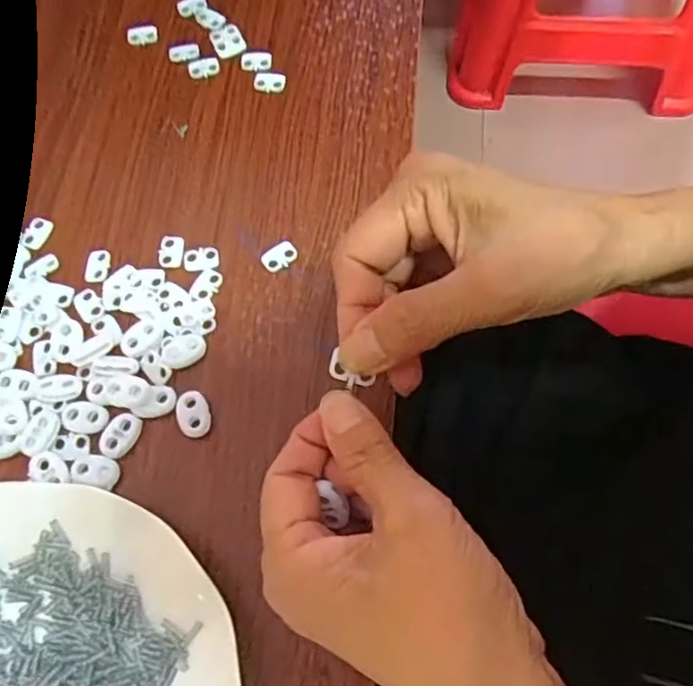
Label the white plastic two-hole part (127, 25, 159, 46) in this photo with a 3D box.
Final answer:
[{"bbox_3d":[-0.130,-0.196,0.411,0.020,0.005,0.010,-7,68,-3],"label":"white plastic two-hole part"}]

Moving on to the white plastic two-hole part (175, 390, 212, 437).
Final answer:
[{"bbox_3d":[-0.075,0.034,0.315,0.016,0.006,0.024,-14,68,-6],"label":"white plastic two-hole part"}]

